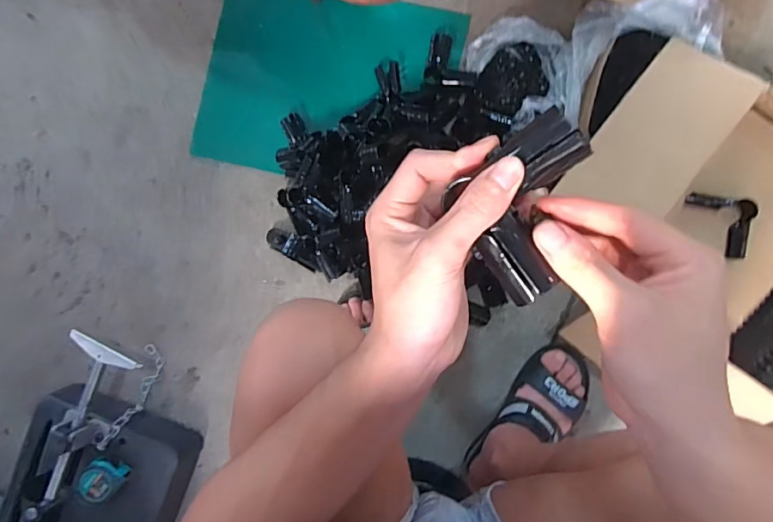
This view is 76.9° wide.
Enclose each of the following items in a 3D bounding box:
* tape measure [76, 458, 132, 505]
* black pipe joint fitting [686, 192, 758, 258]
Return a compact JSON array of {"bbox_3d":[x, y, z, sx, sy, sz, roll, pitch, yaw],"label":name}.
[{"bbox_3d":[-0.414,0.324,0.715,0.053,0.032,0.053,17,91,3],"label":"tape measure"},{"bbox_3d":[0.473,-0.059,0.680,0.065,0.040,0.110,-30,89,3],"label":"black pipe joint fitting"}]

